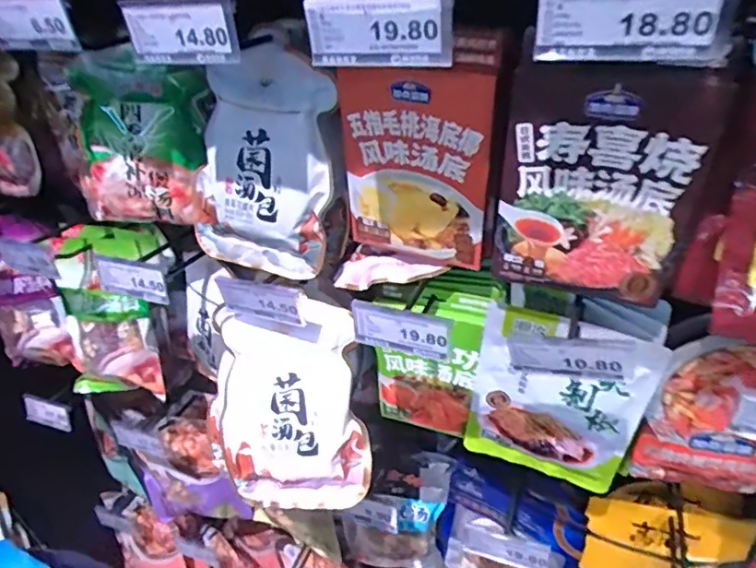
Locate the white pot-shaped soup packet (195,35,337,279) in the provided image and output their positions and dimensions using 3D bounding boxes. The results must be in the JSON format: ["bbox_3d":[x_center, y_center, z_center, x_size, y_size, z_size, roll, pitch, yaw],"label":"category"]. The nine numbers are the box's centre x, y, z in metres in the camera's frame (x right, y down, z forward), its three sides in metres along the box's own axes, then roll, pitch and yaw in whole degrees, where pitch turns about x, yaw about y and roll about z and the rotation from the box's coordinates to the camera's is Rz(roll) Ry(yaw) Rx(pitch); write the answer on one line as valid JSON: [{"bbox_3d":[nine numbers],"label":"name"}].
[{"bbox_3d":[-0.117,-0.123,0.547,0.151,0.224,0.049,13,21,14],"label":"white pot-shaped soup packet"}]

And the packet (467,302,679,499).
[{"bbox_3d":[0.198,0.139,0.599,0.182,0.229,0.033,13,39,24],"label":"packet"}]

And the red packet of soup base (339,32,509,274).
[{"bbox_3d":[0.034,-0.109,0.486,0.142,0.204,0.027,11,38,21],"label":"red packet of soup base"}]

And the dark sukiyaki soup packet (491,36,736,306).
[{"bbox_3d":[0.167,-0.070,0.411,0.140,0.182,0.018,6,36,15],"label":"dark sukiyaki soup packet"}]

